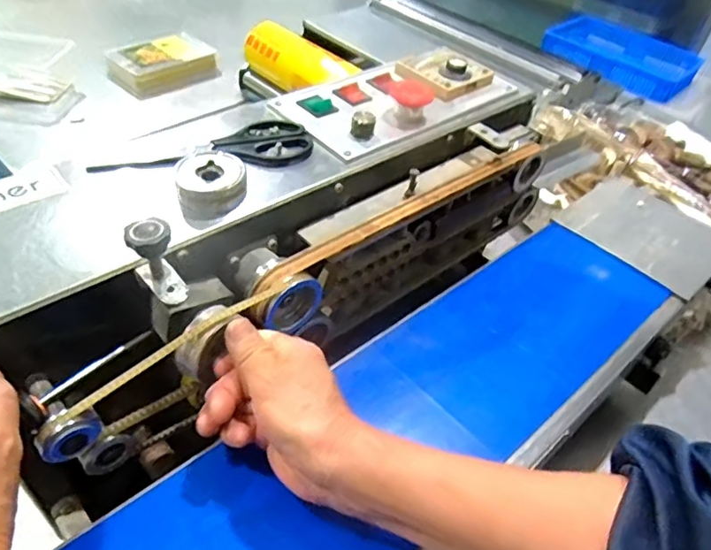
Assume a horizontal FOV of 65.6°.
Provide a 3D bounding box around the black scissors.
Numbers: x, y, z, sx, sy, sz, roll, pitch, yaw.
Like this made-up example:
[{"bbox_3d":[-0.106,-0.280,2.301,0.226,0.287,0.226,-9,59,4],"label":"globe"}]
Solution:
[{"bbox_3d":[-0.117,-0.102,0.433,0.165,0.008,0.066,-6,45,-15],"label":"black scissors"}]

